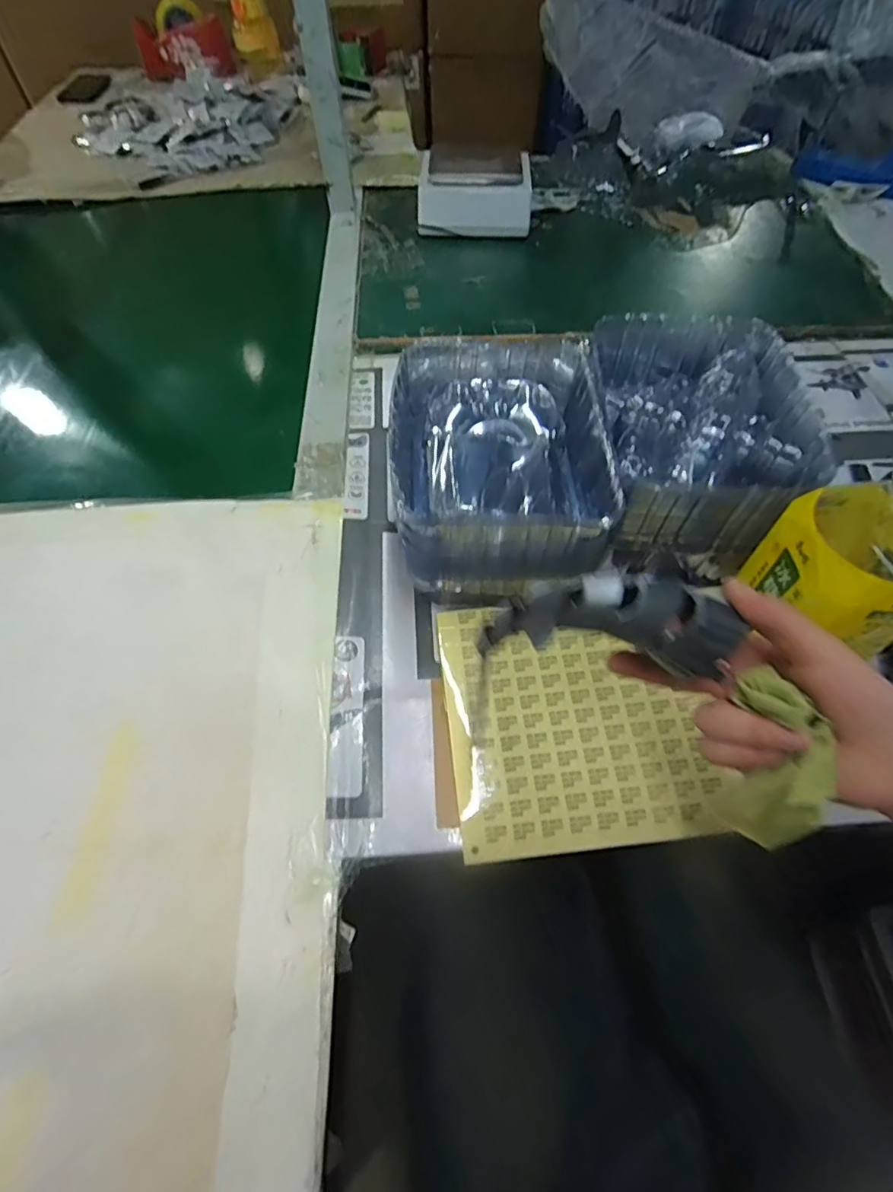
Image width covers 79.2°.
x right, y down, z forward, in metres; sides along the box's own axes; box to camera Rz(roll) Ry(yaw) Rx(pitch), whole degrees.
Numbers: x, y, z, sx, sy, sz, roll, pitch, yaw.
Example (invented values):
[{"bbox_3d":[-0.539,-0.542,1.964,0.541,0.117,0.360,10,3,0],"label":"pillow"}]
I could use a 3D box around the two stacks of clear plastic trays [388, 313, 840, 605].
[{"bbox_3d":[0.131,-0.124,0.490,0.343,0.124,0.227,-8,58,-5],"label":"two stacks of clear plastic trays"}]

